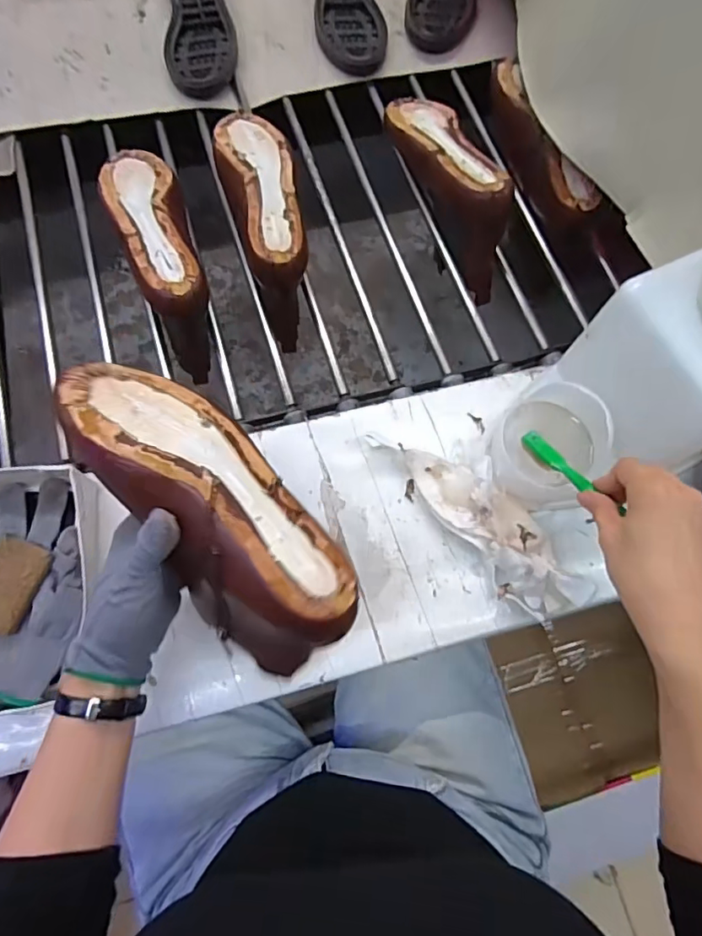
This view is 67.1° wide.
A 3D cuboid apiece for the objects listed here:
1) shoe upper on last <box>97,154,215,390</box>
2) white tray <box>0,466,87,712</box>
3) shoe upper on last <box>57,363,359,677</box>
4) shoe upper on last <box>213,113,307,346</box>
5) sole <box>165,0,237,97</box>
[{"bbox_3d":[-0.210,-0.246,0.606,0.075,0.117,0.256,-22,74,-8],"label":"shoe upper on last"},{"bbox_3d":[-0.271,0.094,0.432,0.107,0.045,0.189,-3,73,-3],"label":"white tray"},{"bbox_3d":[-0.095,0.026,0.347,0.093,0.079,0.237,-41,91,-12],"label":"shoe upper on last"},{"bbox_3d":[-0.100,-0.290,0.619,0.075,0.113,0.260,-11,72,-5],"label":"shoe upper on last"},{"bbox_3d":[-0.210,-0.617,0.723,0.088,0.034,0.260,-9,72,-4],"label":"sole"}]

